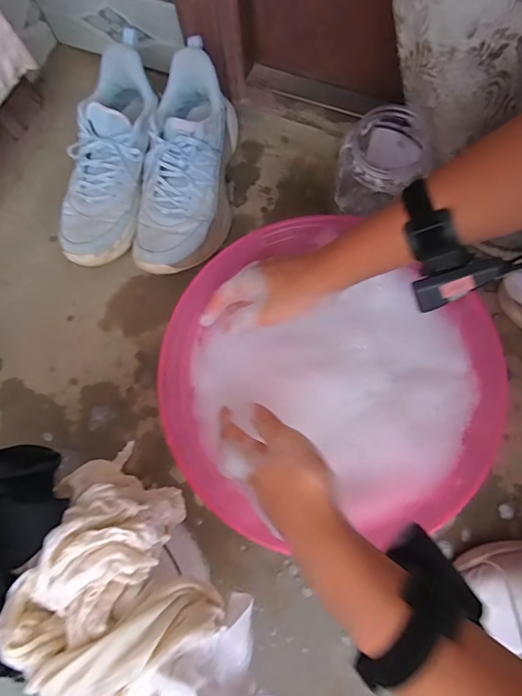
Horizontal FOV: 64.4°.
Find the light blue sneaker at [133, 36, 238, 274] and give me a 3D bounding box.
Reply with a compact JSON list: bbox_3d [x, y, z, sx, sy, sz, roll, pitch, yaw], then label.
[{"bbox_3d":[-0.095,-0.230,0.547,0.105,0.087,0.264,9,91,4],"label":"light blue sneaker"}]

